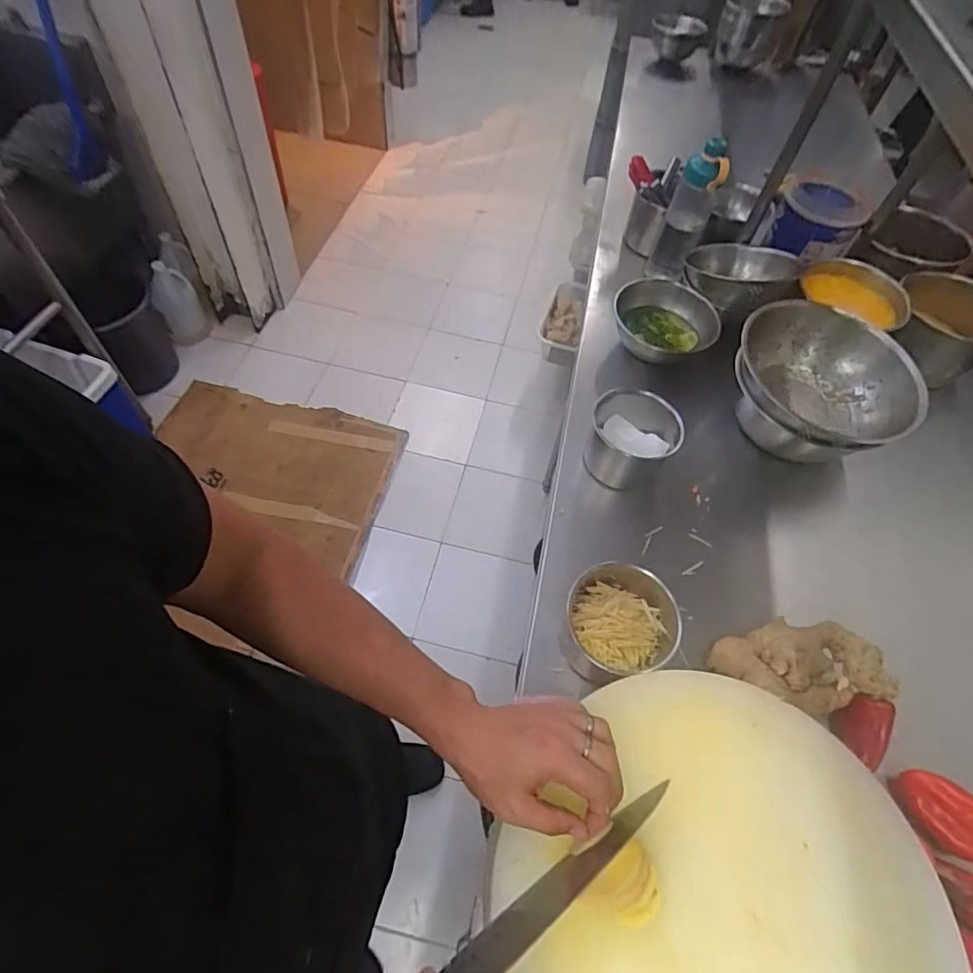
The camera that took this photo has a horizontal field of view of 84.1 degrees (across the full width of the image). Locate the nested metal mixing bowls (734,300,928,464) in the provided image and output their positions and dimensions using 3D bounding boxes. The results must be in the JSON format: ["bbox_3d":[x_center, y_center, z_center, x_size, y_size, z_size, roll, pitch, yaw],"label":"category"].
[{"bbox_3d":[0.477,-0.143,0.797,0.239,0.126,0.239,2,57,-4],"label":"nested metal mixing bowls"}]

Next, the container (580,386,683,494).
[{"bbox_3d":[0.198,-0.063,0.743,0.117,0.092,0.103,24,58,10],"label":"container"}]

